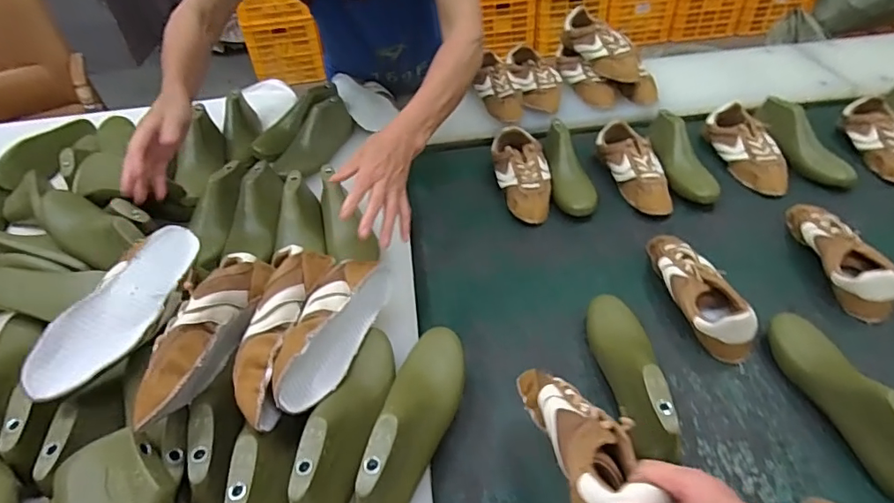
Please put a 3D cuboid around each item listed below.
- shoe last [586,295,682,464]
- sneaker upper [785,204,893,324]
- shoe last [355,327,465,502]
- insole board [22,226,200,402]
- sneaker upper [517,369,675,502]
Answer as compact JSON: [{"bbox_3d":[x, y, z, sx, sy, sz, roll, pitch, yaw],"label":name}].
[{"bbox_3d":[0.233,0.141,0.653,0.066,0.073,0.243,-2,46,4],"label":"shoe last"},{"bbox_3d":[0.611,-0.001,0.802,0.086,0.081,0.236,2,46,8],"label":"sneaker upper"},{"bbox_3d":[-0.037,0.179,0.580,0.081,0.083,0.250,8,47,13],"label":"shoe last"},{"bbox_3d":[-0.388,0.065,0.615,0.076,0.013,0.243,39,49,-12],"label":"insole board"},{"bbox_3d":[0.126,0.169,0.456,0.069,0.060,0.214,-10,29,-4],"label":"sneaker upper"}]

